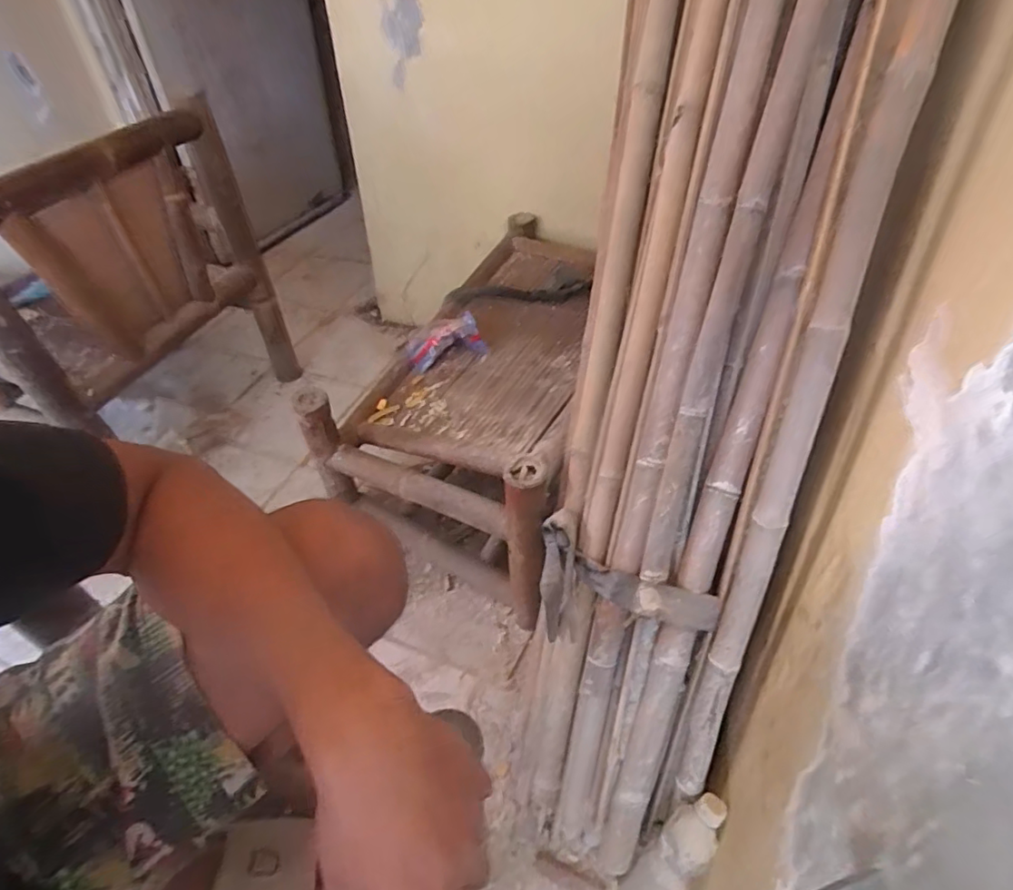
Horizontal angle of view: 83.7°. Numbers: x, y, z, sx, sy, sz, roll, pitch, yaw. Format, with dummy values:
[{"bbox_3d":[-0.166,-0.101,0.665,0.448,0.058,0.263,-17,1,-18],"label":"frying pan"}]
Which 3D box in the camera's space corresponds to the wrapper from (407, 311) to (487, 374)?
[{"bbox_3d":[-0.122,-0.197,1.104,0.159,0.077,0.052,-14,43,19],"label":"wrapper"}]

